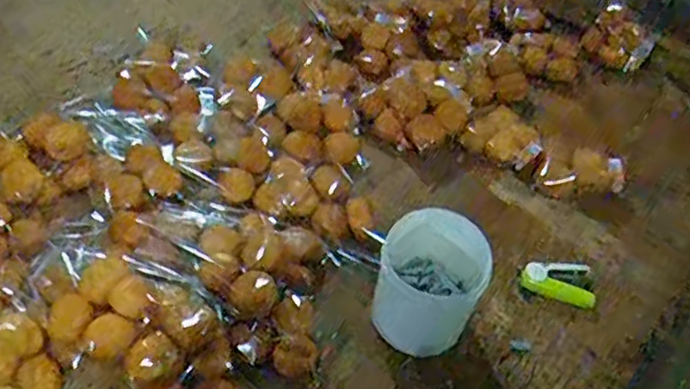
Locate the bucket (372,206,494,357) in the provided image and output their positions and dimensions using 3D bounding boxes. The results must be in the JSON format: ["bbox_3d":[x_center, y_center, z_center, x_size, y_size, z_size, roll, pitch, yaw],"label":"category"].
[{"bbox_3d":[0.092,0.096,0.698,0.111,0.116,0.108,2,51,-3],"label":"bucket"}]

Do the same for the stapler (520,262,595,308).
[{"bbox_3d":[0.256,0.101,0.772,0.086,0.019,0.052,16,52,8],"label":"stapler"}]

